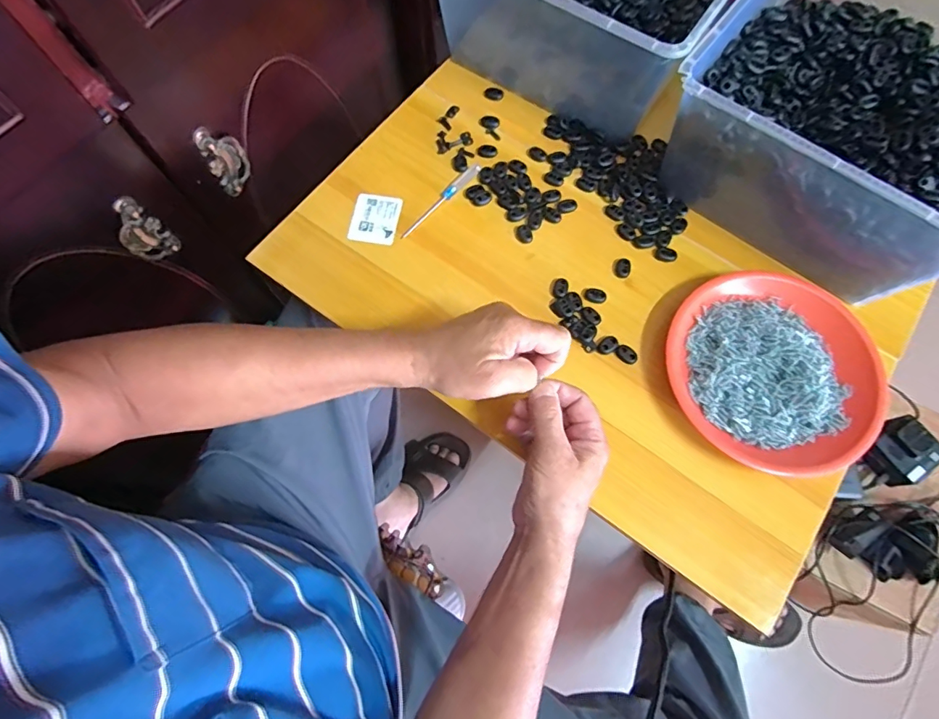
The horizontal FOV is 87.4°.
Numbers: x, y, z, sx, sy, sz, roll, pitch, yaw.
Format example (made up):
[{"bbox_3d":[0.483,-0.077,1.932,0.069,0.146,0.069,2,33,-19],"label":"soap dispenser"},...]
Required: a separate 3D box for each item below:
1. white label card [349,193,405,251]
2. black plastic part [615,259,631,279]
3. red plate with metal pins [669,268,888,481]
[{"bbox_3d":[-0.101,-0.150,0.535,0.053,0.004,0.066,10,74,0],"label":"white label card"},{"bbox_3d":[0.160,-0.095,0.511,0.016,0.004,0.022,27,70,11],"label":"black plastic part"},{"bbox_3d":[0.281,0.011,0.464,0.173,0.039,0.192,-10,67,-4],"label":"red plate with metal pins"}]

